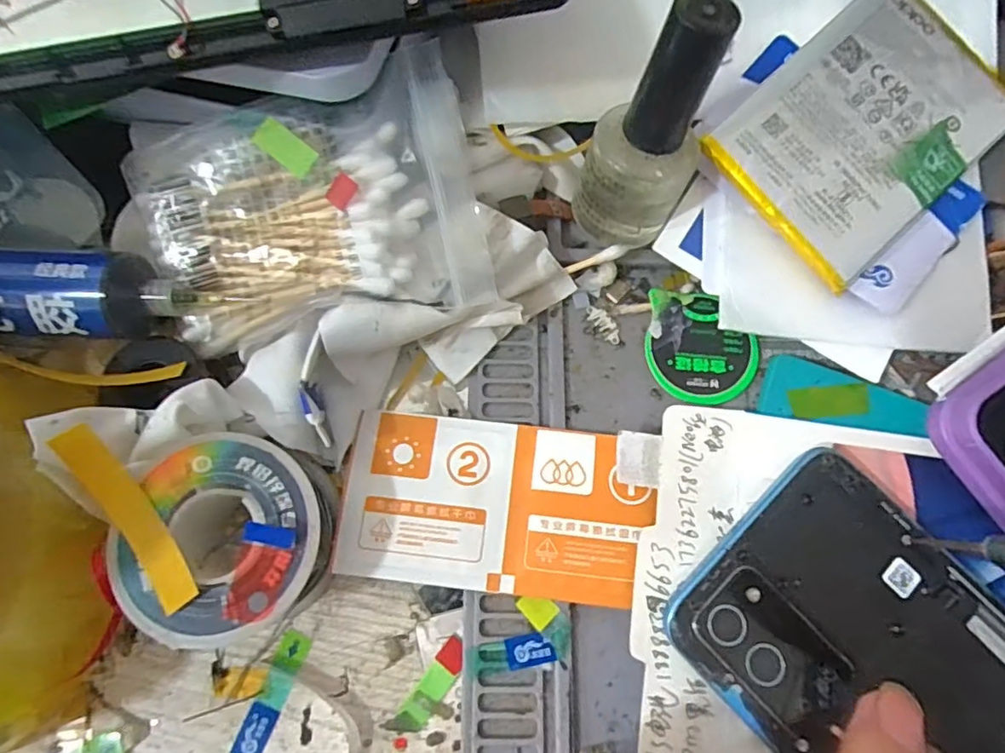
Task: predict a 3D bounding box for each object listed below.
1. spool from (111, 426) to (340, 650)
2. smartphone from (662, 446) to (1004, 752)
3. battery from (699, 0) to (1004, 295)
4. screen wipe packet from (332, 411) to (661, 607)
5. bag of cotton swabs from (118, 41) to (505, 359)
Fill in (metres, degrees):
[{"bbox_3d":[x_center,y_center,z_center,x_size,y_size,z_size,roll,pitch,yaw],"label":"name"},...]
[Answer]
[{"bbox_3d":[-0.076,0.046,0.163,0.052,0.033,0.052,0,75,-1],"label":"spool"},{"bbox_3d":[0.123,0.096,0.150,0.157,0.004,0.073,42,78,8],"label":"smartphone"},{"bbox_3d":[0.116,-0.080,0.180,0.088,0.004,0.063,-43,88,-4],"label":"battery"},{"bbox_3d":[-0.002,0.038,0.172,0.090,0.007,0.049,6,75,0],"label":"screen wipe packet"},{"bbox_3d":[-0.057,-0.046,0.176,0.100,0.041,0.073,-14,76,-5],"label":"bag of cotton swabs"}]

